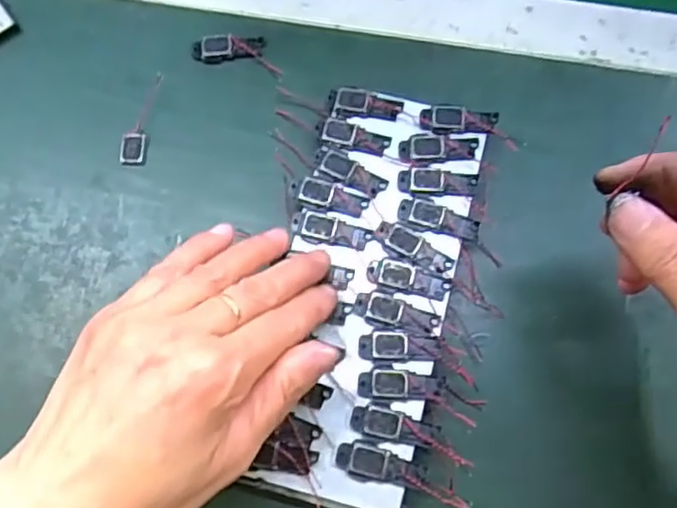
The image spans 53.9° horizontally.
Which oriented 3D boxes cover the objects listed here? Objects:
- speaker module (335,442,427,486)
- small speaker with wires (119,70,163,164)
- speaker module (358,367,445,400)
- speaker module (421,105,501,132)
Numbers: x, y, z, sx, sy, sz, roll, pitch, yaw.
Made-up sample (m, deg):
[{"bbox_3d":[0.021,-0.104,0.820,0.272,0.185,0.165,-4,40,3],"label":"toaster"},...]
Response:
[{"bbox_3d":[0.019,0.094,0.297,0.039,0.005,0.014,12,75,3],"label":"speaker module"},{"bbox_3d":[-0.107,-0.073,0.359,0.014,0.010,0.050,11,75,3],"label":"small speaker with wires"},{"bbox_3d":[0.029,0.060,0.308,0.039,0.004,0.014,1,75,0],"label":"speaker module"},{"bbox_3d":[0.063,-0.070,0.345,0.040,0.005,0.013,1,75,0],"label":"speaker module"}]

